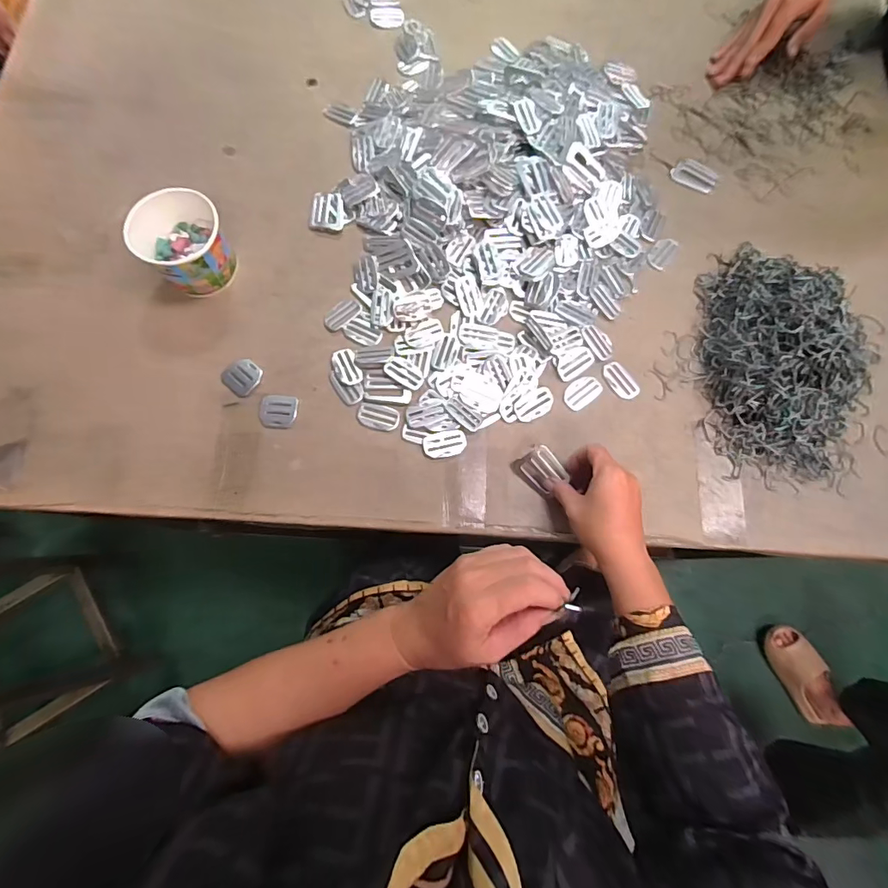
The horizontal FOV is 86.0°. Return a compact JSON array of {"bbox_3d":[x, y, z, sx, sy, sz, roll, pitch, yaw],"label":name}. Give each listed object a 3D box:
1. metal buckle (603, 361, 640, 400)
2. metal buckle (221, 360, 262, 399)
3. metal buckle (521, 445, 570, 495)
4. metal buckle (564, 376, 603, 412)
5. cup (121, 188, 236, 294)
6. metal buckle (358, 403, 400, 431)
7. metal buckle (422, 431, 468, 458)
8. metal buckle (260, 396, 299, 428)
[{"bbox_3d":[0.198,-0.071,0.532,0.024,0.004,0.047,-34,79,-10],"label":"metal buckle"},{"bbox_3d":[-0.225,-0.075,0.531,0.041,0.008,0.040,36,77,8],"label":"metal buckle"},{"bbox_3d":[0.105,0.027,0.501,0.036,0.010,0.041,-43,82,12],"label":"metal buckle"},{"bbox_3d":[0.154,-0.059,0.532,0.044,0.004,0.030,-39,80,-11],"label":"metal buckle"},{"bbox_3d":[-0.286,-0.222,0.526,0.090,0.066,0.092,0,75,-1],"label":"cup"},{"bbox_3d":[-0.072,-0.030,0.524,0.045,0.004,0.027,15,75,2],"label":"metal buckle"},{"bbox_3d":[0.001,0.001,0.517,0.046,0.005,0.029,-9,69,0],"label":"metal buckle"},{"bbox_3d":[-0.180,-0.035,0.519,0.039,0.006,0.035,4,75,-1],"label":"metal buckle"}]

